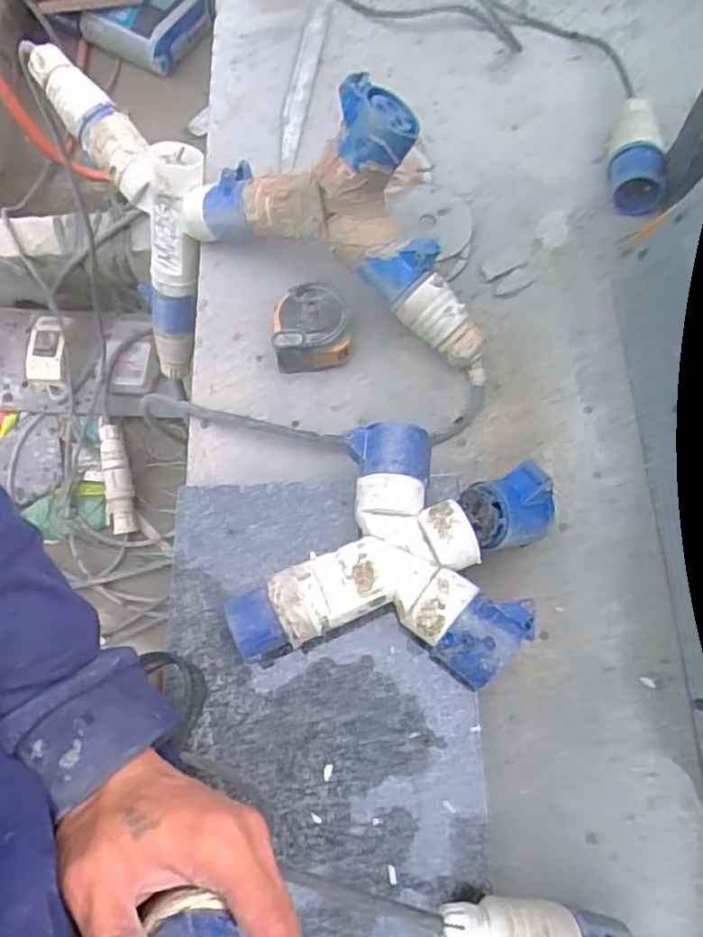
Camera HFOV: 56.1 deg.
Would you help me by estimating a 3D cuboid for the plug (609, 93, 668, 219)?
[{"bbox_3d":[0.262,-0.286,0.609,0.047,0.057,0.109,11,71,7],"label":"plug"}]

